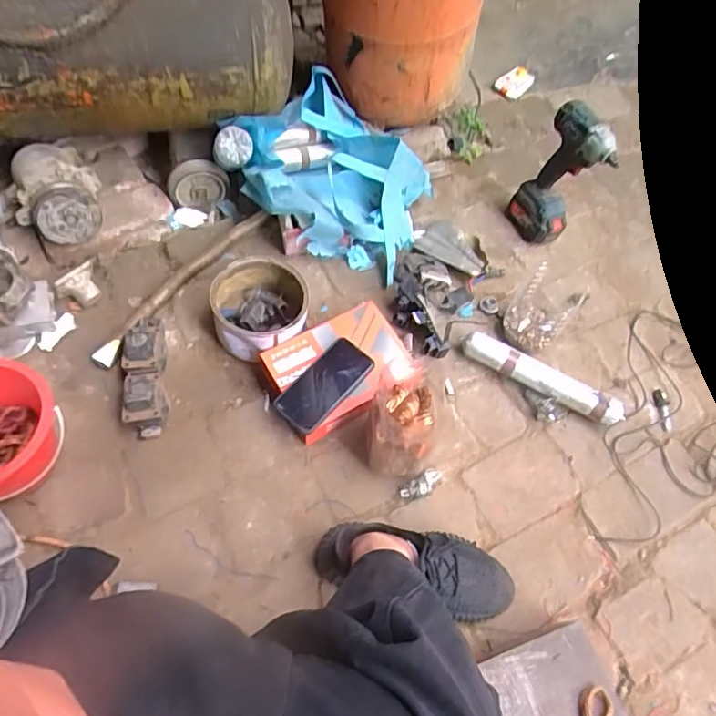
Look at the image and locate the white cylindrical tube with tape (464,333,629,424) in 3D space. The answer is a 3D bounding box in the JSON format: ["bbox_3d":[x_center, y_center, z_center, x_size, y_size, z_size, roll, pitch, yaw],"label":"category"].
[{"bbox_3d":[0.308,0.038,0.912,0.280,0.056,0.050,31,62,11],"label":"white cylindrical tube with tape"}]

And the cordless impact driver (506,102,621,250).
[{"bbox_3d":[0.380,-0.342,1.038,0.096,0.251,0.128,-7,62,-10],"label":"cordless impact driver"}]

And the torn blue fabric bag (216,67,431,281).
[{"bbox_3d":[-0.027,-0.365,1.049,0.363,0.168,0.363,31,61,10],"label":"torn blue fabric bag"}]

